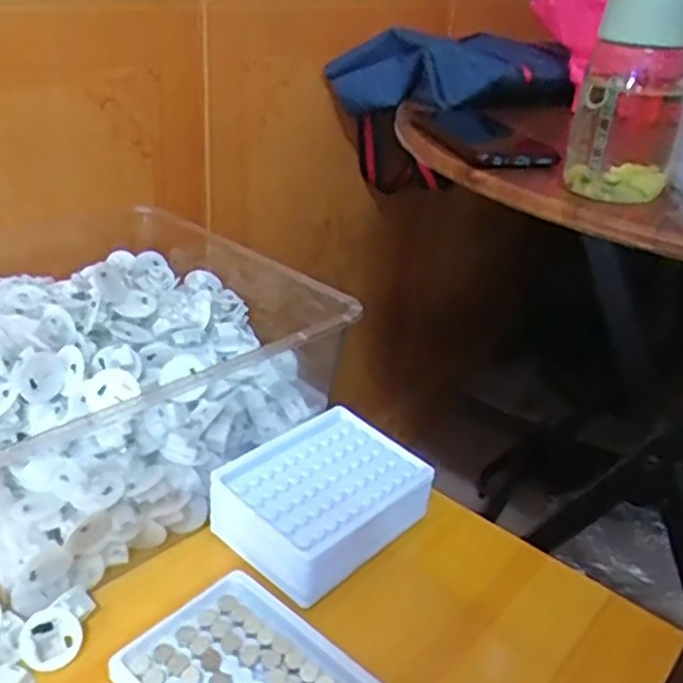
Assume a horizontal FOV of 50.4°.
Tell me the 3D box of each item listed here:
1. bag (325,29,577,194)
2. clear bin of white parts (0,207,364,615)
[{"bbox_3d":[0.115,-0.242,0.818,0.150,0.192,0.247,-20,38,-38],"label":"bag"},{"bbox_3d":[-0.177,0.008,0.570,0.290,0.112,0.302,31,39,34],"label":"clear bin of white parts"}]

